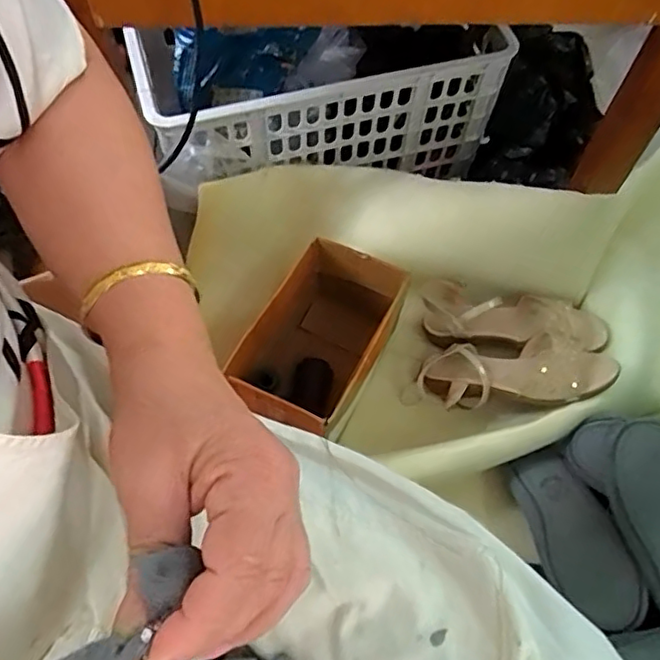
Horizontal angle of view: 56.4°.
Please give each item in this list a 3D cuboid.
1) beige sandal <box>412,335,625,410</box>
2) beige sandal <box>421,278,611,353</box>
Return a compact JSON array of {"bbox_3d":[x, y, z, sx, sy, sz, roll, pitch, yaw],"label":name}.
[{"bbox_3d":[0.238,0.051,0.801,0.244,0.063,0.090,-3,61,23],"label":"beige sandal"},{"bbox_3d":[0.253,-0.010,0.863,0.249,0.072,0.090,15,64,5],"label":"beige sandal"}]

